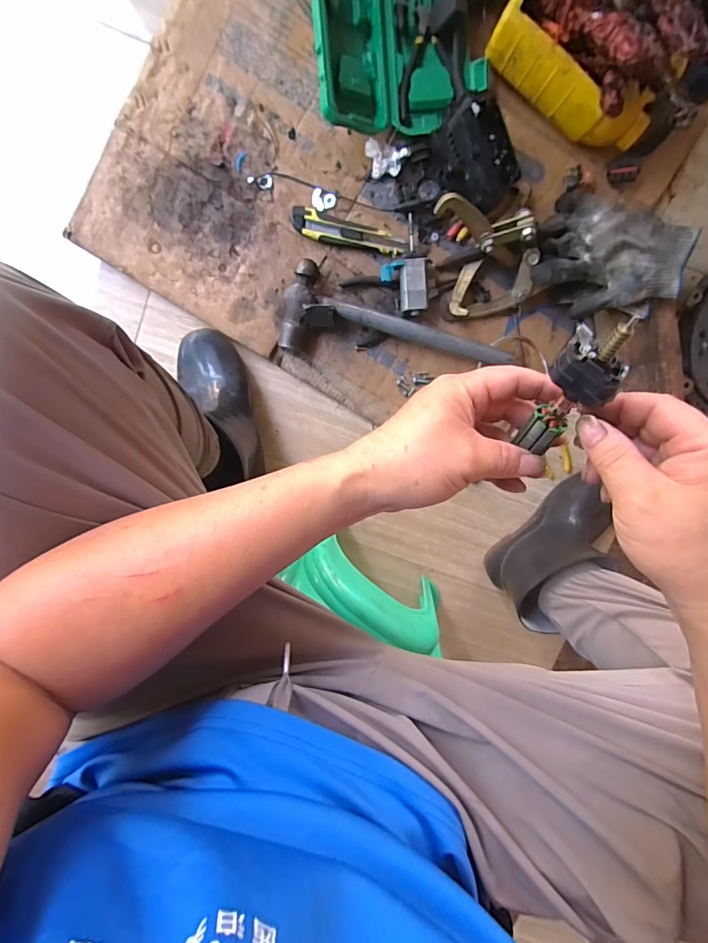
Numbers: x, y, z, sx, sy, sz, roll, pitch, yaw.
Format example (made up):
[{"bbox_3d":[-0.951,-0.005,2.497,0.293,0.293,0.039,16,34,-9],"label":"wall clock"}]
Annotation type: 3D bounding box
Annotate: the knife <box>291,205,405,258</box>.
[{"bbox_3d":[-0.009,-0.331,0.629,0.157,0.025,0.036,14,100,-2],"label":"knife"}]

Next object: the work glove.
[{"bbox_3d":[0.329,-0.273,0.601,0.182,0.073,0.139,26,99,-4],"label":"work glove"}]

